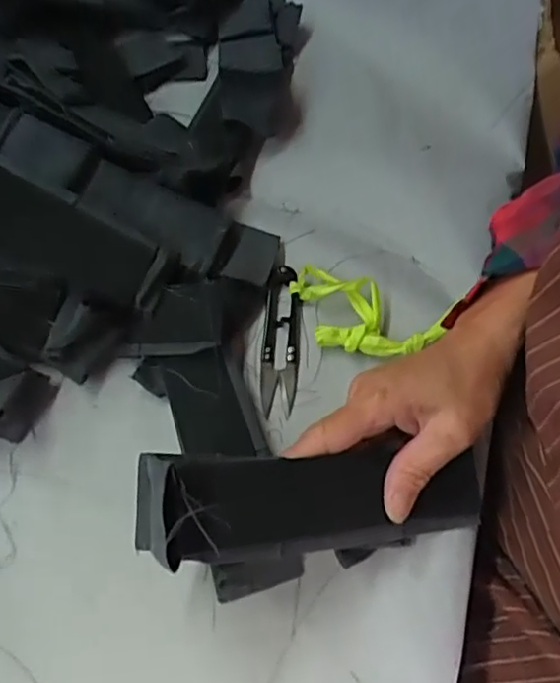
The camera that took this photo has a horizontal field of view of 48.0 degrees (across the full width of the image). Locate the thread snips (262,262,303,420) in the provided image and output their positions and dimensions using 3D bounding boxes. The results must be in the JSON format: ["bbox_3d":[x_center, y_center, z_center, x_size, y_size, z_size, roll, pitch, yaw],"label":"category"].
[{"bbox_3d":[0.000,-0.002,0.403,0.023,0.014,0.100,4,63,1],"label":"thread snips"}]

